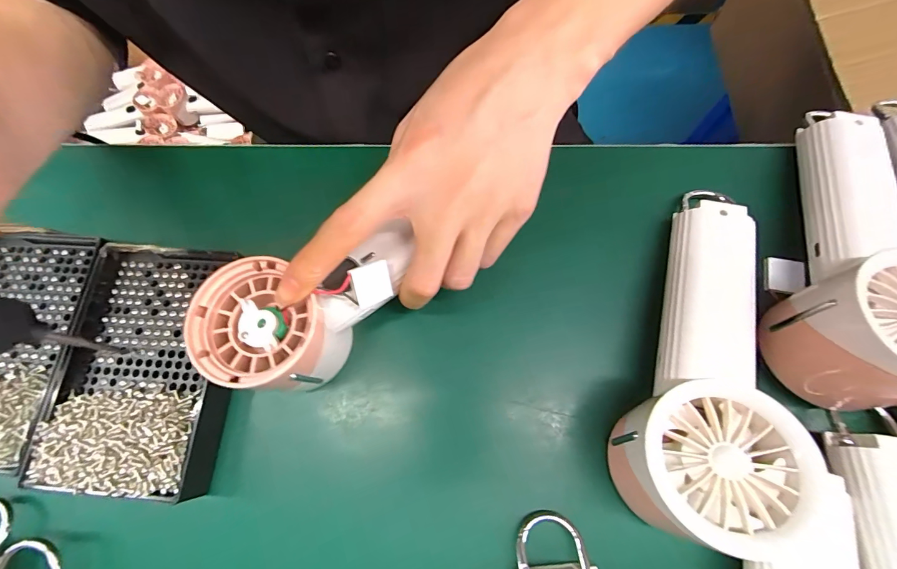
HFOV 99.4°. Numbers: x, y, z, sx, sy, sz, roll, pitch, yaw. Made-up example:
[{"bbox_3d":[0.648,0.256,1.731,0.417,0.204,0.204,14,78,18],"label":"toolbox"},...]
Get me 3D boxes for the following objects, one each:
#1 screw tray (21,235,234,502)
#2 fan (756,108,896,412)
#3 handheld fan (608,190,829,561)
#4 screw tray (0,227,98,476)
[{"bbox_3d":[-0.176,0.045,0.219,0.094,0.026,0.136,0,72,3],"label":"screw tray"},{"bbox_3d":[0.225,-0.023,0.205,0.064,0.069,0.173,21,74,9],"label":"fan"},{"bbox_3d":[0.132,0.023,0.187,0.063,0.052,0.187,19,74,8],"label":"handheld fan"},{"bbox_3d":[-0.262,0.031,0.221,0.085,0.014,0.138,1,72,3],"label":"screw tray"}]

